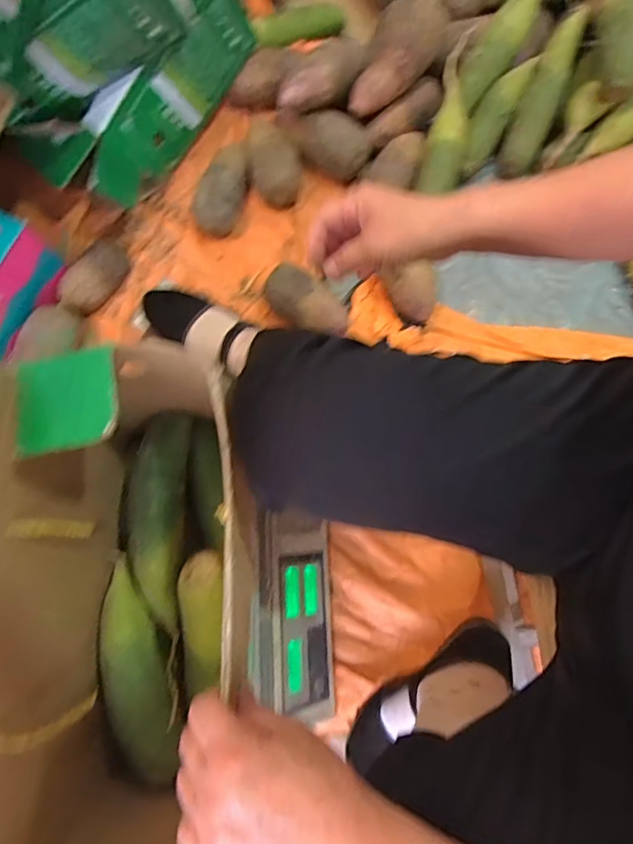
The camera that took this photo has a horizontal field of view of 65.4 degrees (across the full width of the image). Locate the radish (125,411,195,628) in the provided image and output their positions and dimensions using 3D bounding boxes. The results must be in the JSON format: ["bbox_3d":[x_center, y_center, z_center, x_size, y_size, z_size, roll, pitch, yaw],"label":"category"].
[{"bbox_3d":[-0.151,0.093,0.481,0.055,0.044,0.207,3,79,1],"label":"radish"}]

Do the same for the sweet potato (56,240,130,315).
[{"bbox_3d":[-0.318,-0.212,0.709,0.060,0.047,0.119,33,81,7],"label":"sweet potato"}]

